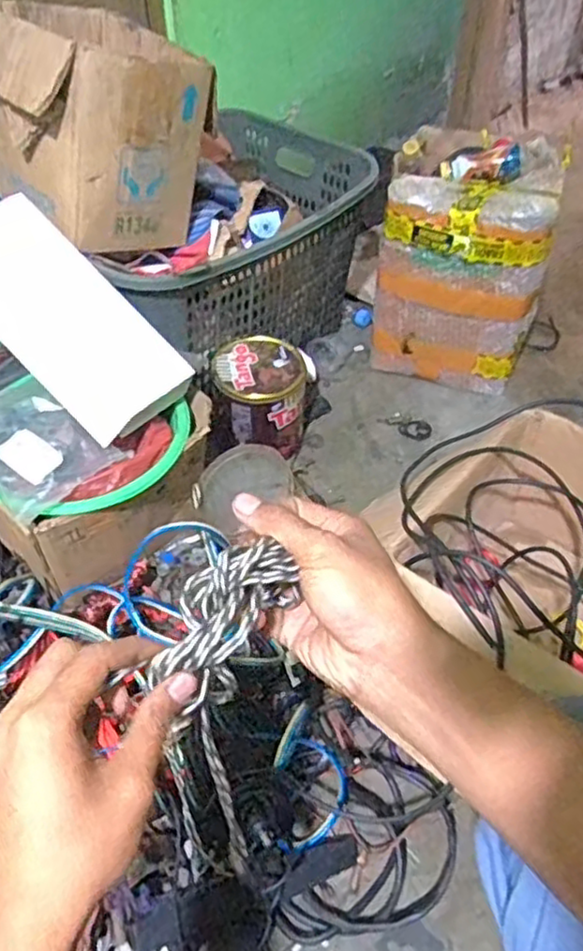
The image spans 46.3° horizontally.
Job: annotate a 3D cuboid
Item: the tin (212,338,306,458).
[{"bbox_3d":[-0.049,-0.125,1.123,0.149,0.135,0.147,-4,47,-3],"label":"tin"}]

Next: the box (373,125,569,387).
[{"bbox_3d":[0.292,-0.383,1.175,0.250,0.336,0.346,11,48,11],"label":"box"}]

